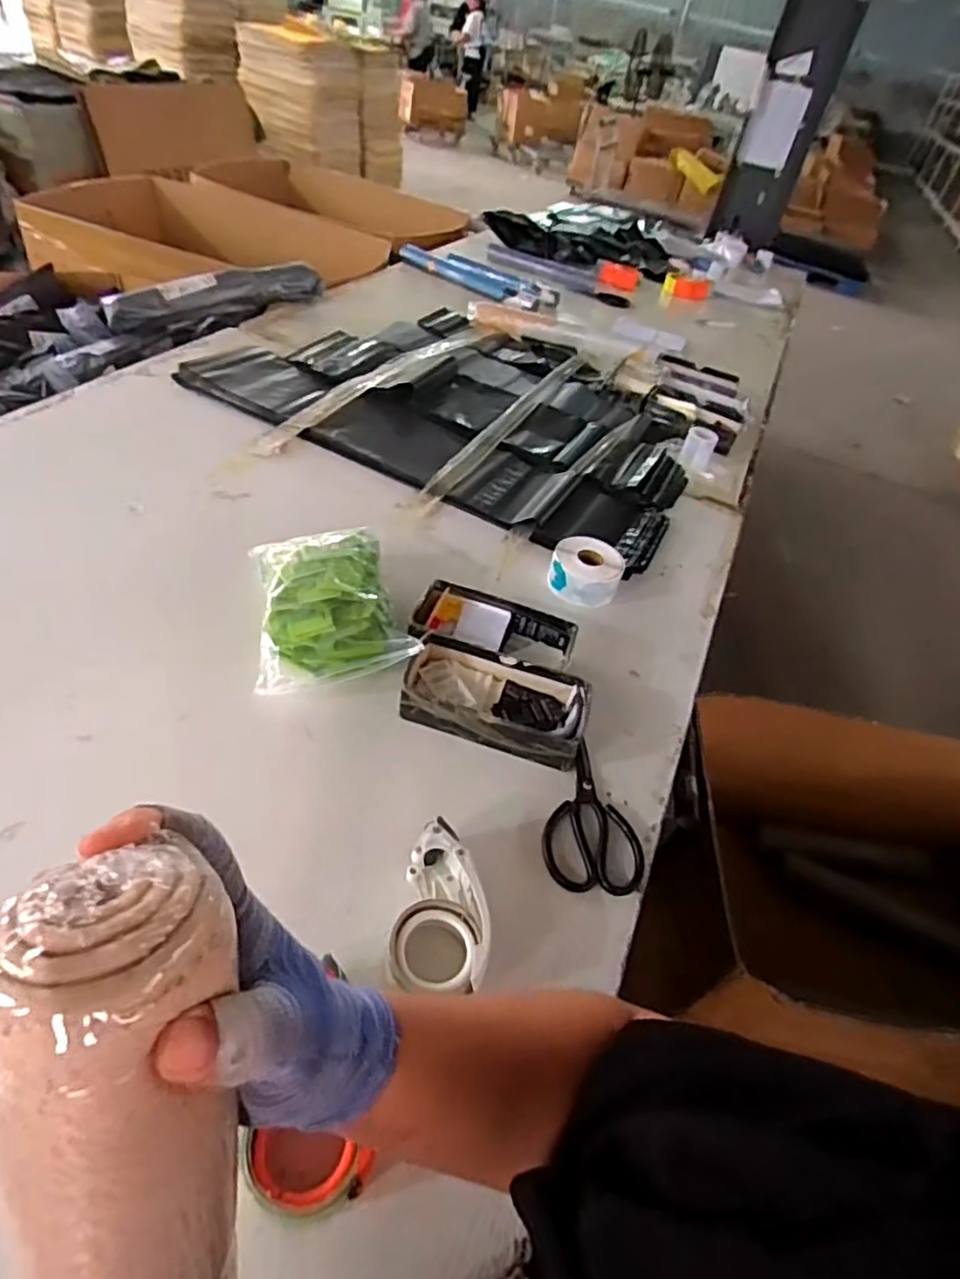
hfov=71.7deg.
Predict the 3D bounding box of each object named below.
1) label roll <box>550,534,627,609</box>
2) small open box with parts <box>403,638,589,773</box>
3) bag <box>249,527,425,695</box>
[{"bbox_3d":[0.161,-0.105,1.005,0.105,0.047,0.111,7,43,-7],"label":"label roll"},{"bbox_3d":[0.020,0.073,0.813,0.223,0.054,0.117,16,46,3],"label":"small open box with parts"},{"bbox_3d":[-0.201,-0.050,0.857,0.189,0.063,0.247,-9,47,-22],"label":"bag"}]

